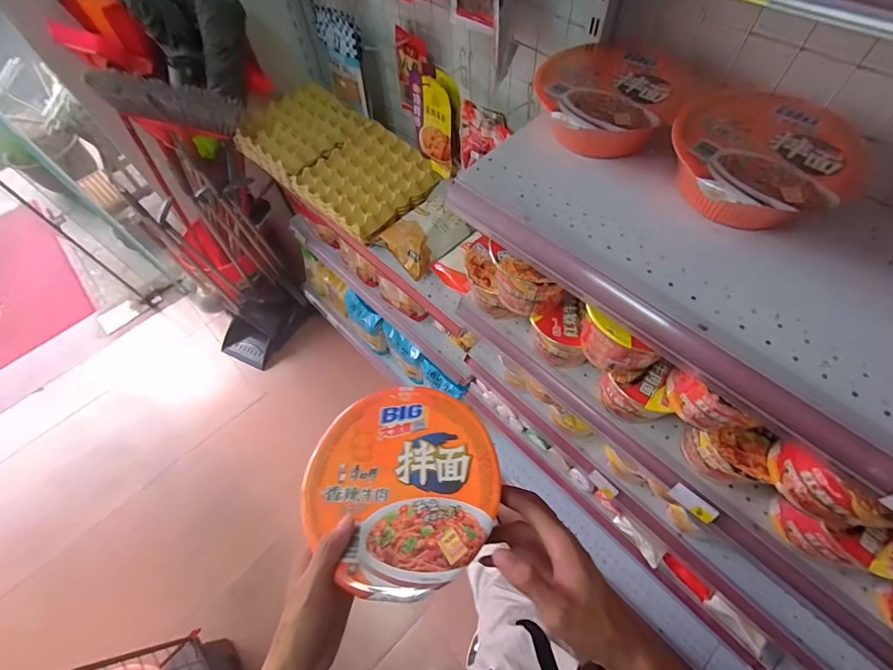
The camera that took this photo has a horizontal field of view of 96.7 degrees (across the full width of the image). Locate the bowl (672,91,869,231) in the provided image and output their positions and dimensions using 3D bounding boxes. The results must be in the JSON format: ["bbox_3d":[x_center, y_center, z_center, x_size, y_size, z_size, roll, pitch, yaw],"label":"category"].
[{"bbox_3d":[0.333,-0.184,0.440,0.193,0.062,0.175,-34,64,-15],"label":"bowl"}]

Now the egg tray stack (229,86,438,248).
[{"bbox_3d":[-0.293,-0.477,1.040,0.548,0.074,0.286,38,70,22],"label":"egg tray stack"}]

